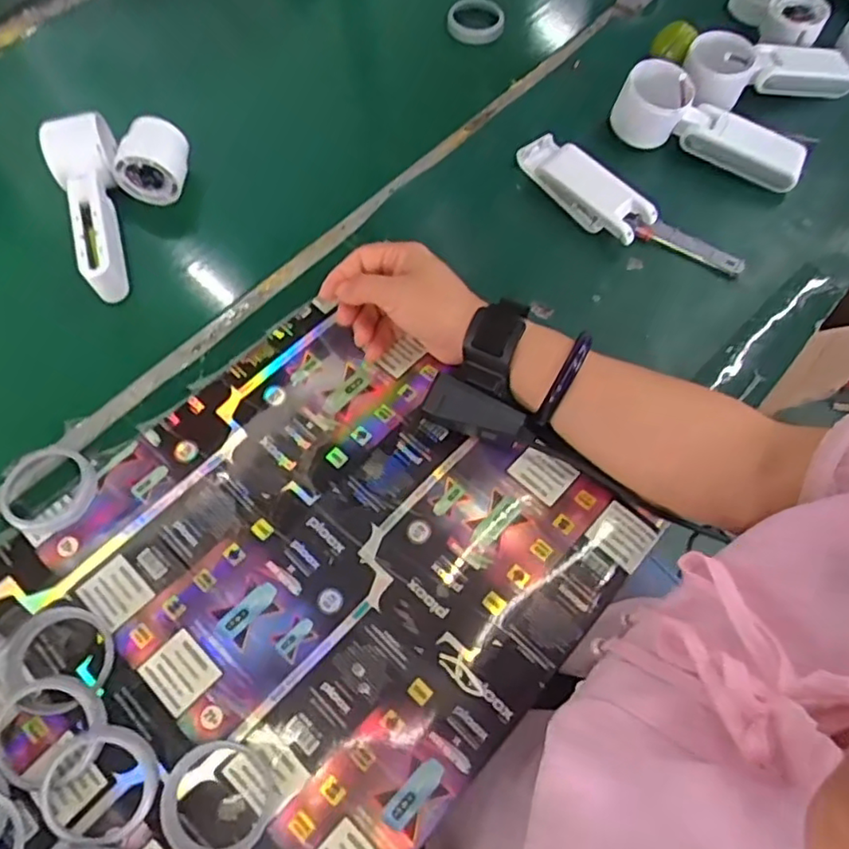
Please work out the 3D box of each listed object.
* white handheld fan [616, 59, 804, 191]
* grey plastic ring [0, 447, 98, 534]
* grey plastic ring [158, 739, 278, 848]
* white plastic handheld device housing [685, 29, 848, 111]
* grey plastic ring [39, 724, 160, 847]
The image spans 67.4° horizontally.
[{"bbox_3d":[0.251,-0.259,0.562,0.170,0.054,0.052,24,63,-1],"label":"white handheld fan"},{"bbox_3d":[-0.252,0.043,0.427,0.062,0.012,0.059,1,65,-2],"label":"grey plastic ring"},{"bbox_3d":[-0.115,0.208,0.353,0.061,0.005,0.059,1,65,-2],"label":"grey plastic ring"},{"bbox_3d":[0.311,-0.318,0.571,0.173,0.044,0.060,-10,66,-7],"label":"white plastic handheld device housing"},{"bbox_3d":[-0.175,0.195,0.347,0.056,0.018,0.057,23,76,-22],"label":"grey plastic ring"}]

